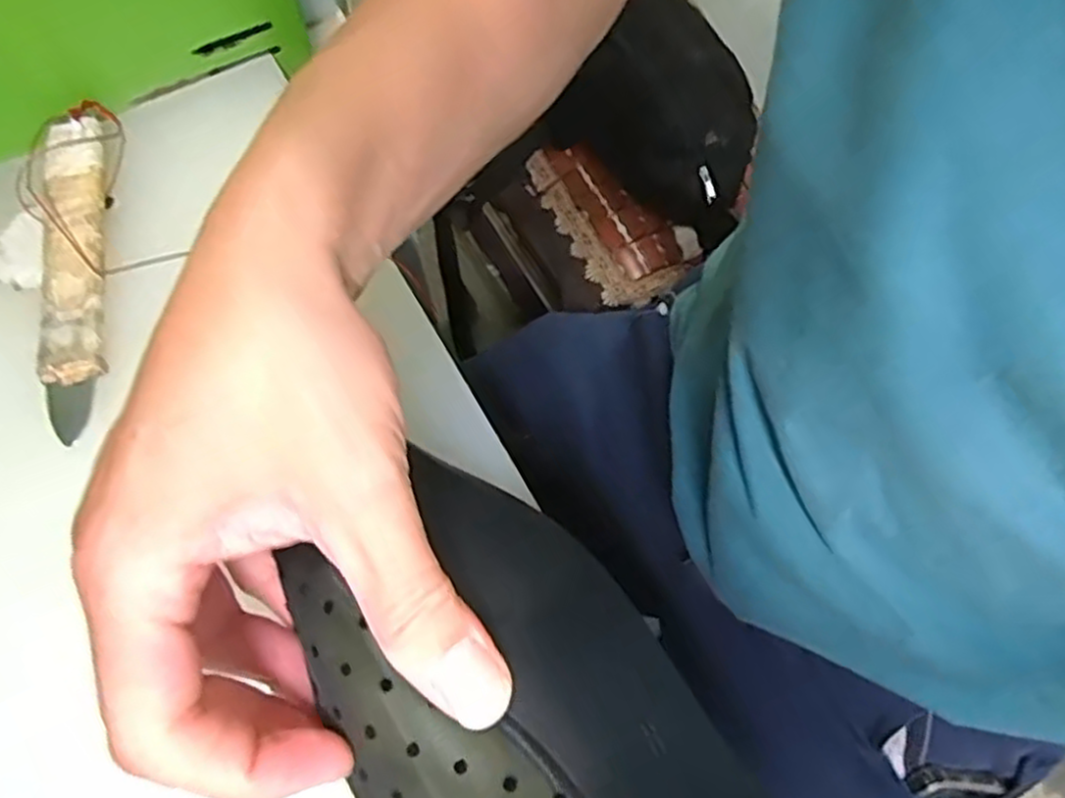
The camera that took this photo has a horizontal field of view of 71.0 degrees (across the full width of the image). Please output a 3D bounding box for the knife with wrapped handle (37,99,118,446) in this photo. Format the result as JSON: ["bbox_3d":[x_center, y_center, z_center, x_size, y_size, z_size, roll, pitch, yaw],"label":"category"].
[{"bbox_3d":[-0.208,-0.066,0.341,0.025,0.024,0.170,-10,67,-4],"label":"knife with wrapped handle"}]

